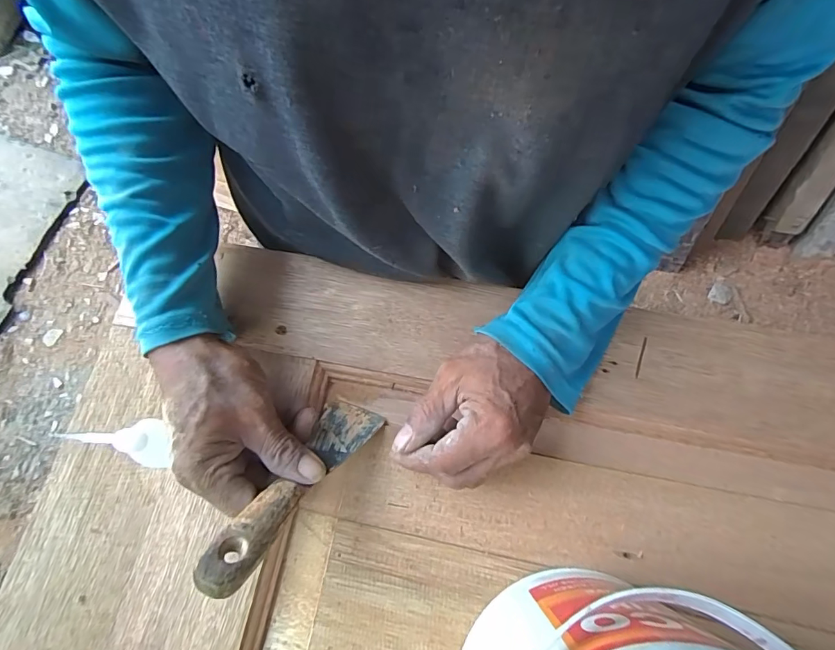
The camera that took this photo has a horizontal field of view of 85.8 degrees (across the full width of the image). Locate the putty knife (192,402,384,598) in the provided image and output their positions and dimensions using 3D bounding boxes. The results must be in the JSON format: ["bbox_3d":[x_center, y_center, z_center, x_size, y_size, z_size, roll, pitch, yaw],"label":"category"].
[{"bbox_3d":[-0.080,0.104,0.304,0.042,0.164,0.014,28,120,10],"label":"putty knife"}]

